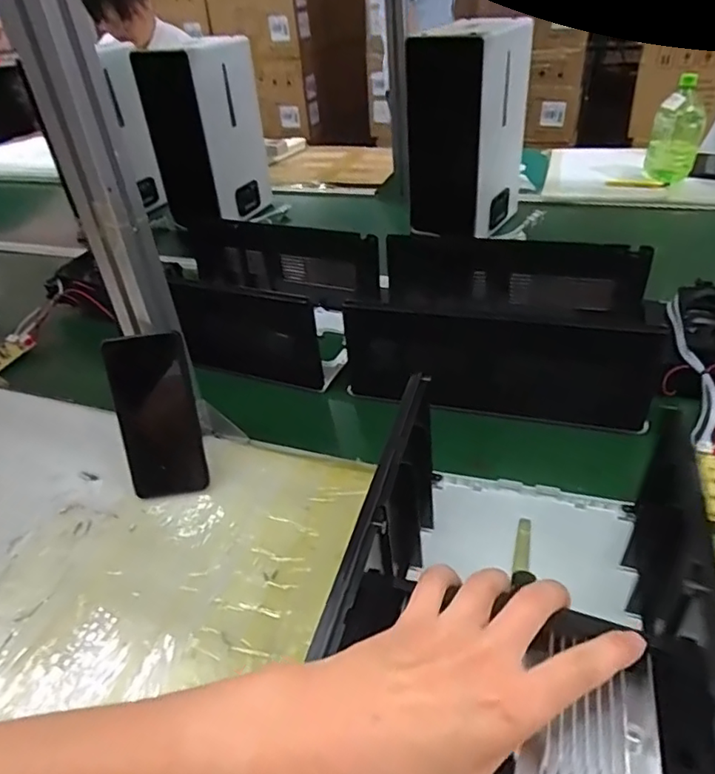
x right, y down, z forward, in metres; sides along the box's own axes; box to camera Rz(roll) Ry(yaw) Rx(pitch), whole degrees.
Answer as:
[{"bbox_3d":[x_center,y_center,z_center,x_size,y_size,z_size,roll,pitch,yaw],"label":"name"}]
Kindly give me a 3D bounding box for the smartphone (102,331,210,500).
[{"bbox_3d":[-0.200,0.030,0.573,0.075,0.163,0.016,-10,14,-12],"label":"smartphone"}]

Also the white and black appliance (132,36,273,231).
[{"bbox_3d":[-0.296,-0.510,1.148,0.143,0.318,0.200,11,35,20],"label":"white and black appliance"}]

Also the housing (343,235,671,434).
[{"bbox_3d":[0.176,-0.075,0.700,0.337,0.109,0.228,9,40,18],"label":"housing"}]

